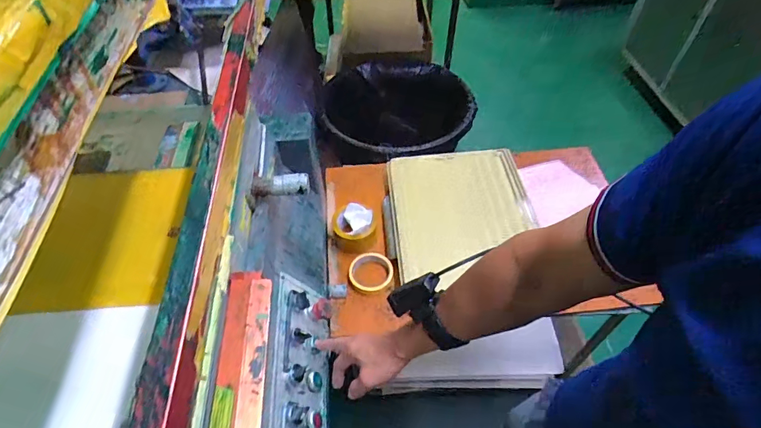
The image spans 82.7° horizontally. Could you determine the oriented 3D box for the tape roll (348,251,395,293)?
[{"bbox_3d":[-0.020,0.125,0.922,0.093,0.020,0.093,0,50,0],"label":"tape roll"}]

